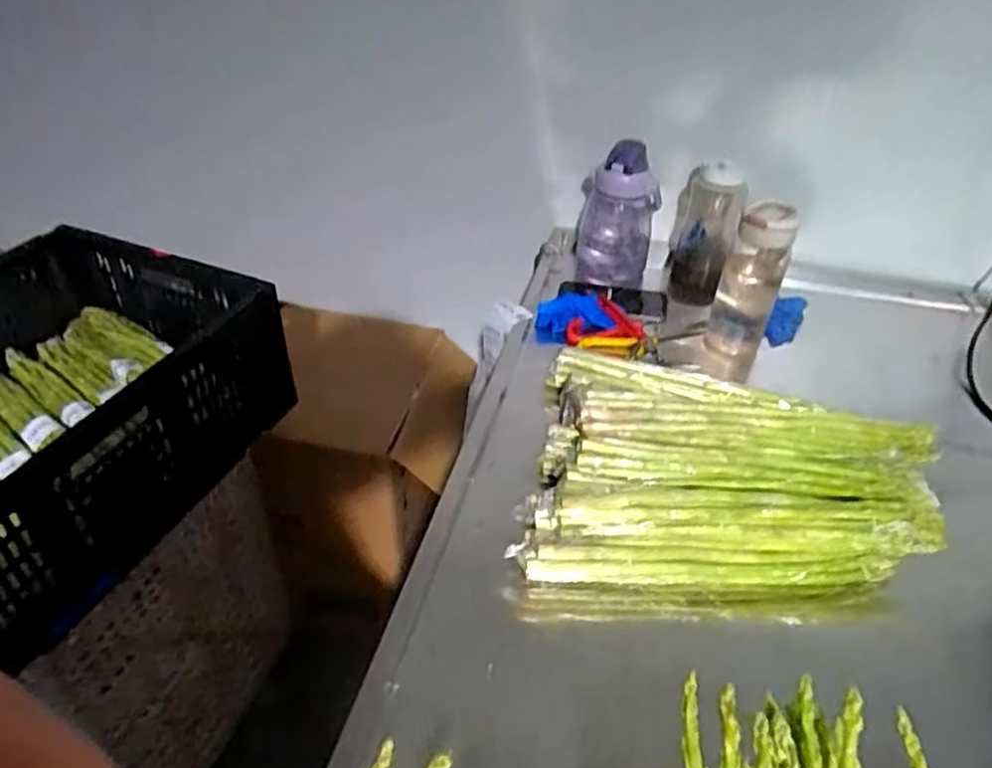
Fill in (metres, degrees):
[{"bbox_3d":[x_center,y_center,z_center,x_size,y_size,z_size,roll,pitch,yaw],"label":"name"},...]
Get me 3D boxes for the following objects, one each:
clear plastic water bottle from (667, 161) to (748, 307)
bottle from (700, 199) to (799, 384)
[{"bbox_3d":[0.320,-0.234,1.056,0.090,0.197,0.093,12,41,11],"label":"clear plastic water bottle"},{"bbox_3d":[0.331,-0.116,0.904,0.074,0.244,0.071,16,41,15],"label":"bottle"}]

